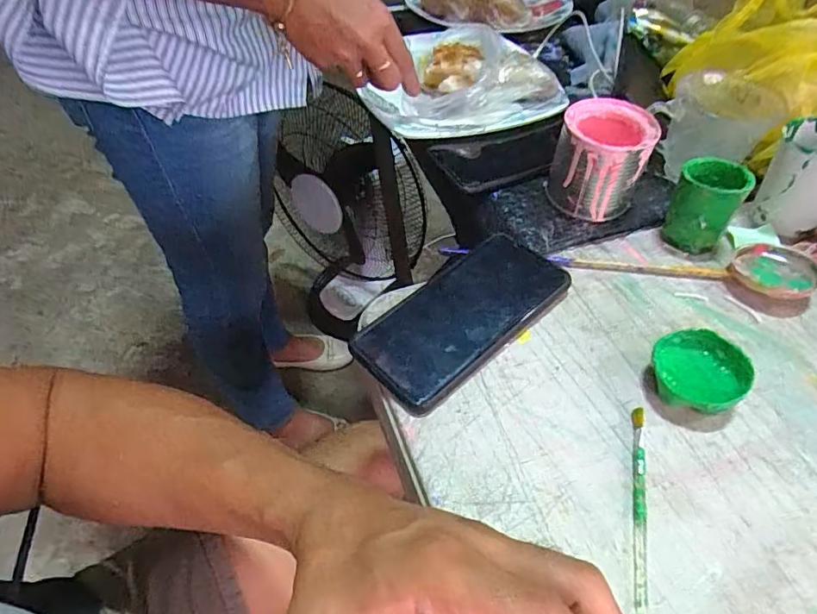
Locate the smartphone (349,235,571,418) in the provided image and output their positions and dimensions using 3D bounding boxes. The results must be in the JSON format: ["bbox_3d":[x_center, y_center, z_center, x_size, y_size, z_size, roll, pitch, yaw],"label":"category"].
[{"bbox_3d":[0.041,0.004,0.369,0.165,0.017,0.078,-35,57,-26],"label":"smartphone"}]

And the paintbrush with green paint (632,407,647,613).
[{"bbox_3d":[0.119,0.133,0.259,0.006,0.008,0.183,11,50,11],"label":"paintbrush with green paint"}]

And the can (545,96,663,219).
[{"bbox_3d":[0.158,-0.122,0.422,0.071,0.073,0.071,17,52,15],"label":"can"}]

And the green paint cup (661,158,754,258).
[{"bbox_3d":[0.234,-0.081,0.404,0.047,0.060,0.047,-1,49,1],"label":"green paint cup"}]

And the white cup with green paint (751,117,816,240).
[{"bbox_3d":[0.328,-0.107,0.414,0.063,0.070,0.071,34,58,27],"label":"white cup with green paint"}]

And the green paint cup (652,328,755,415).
[{"bbox_3d":[0.182,0.043,0.322,0.053,0.028,0.055,-1,49,1],"label":"green paint cup"}]

